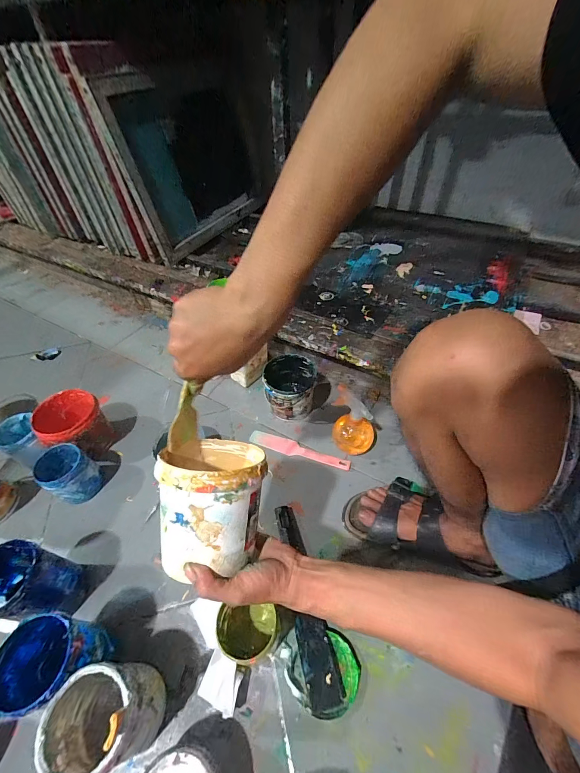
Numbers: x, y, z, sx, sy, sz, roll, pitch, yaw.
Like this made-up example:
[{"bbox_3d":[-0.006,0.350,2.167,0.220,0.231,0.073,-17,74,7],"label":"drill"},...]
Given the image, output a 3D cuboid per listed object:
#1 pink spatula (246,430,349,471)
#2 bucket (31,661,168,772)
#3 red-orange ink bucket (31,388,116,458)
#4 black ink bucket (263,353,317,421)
[{"bbox_3d":[0.019,0.145,0.730,0.245,0.011,0.034,16,50,16],"label":"pink spatula"},{"bbox_3d":[-0.235,0.429,0.407,0.118,0.133,0.100,-22,51,-17],"label":"bucket"},{"bbox_3d":[-0.494,0.094,0.725,0.122,0.124,0.122,-1,48,1],"label":"red-orange ink bucket"},{"bbox_3d":[0.002,0.008,0.781,0.125,0.122,0.129,0,48,2],"label":"black ink bucket"}]

